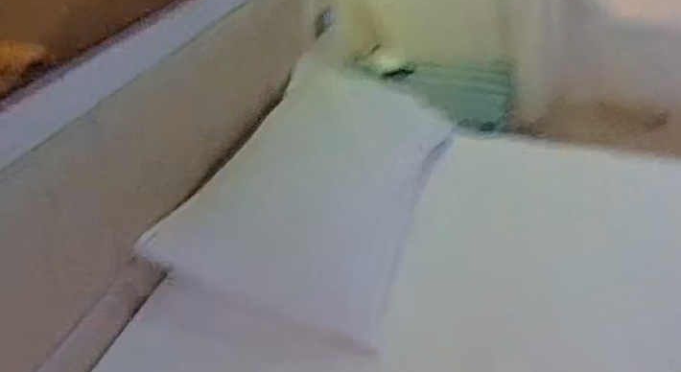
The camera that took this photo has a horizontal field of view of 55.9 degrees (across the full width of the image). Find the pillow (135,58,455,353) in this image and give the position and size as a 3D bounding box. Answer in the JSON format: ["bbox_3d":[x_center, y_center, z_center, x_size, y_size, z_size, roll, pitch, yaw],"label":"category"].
[{"bbox_3d":[-0.022,-0.036,1.347,0.400,0.161,0.725,11,33,15],"label":"pillow"}]

